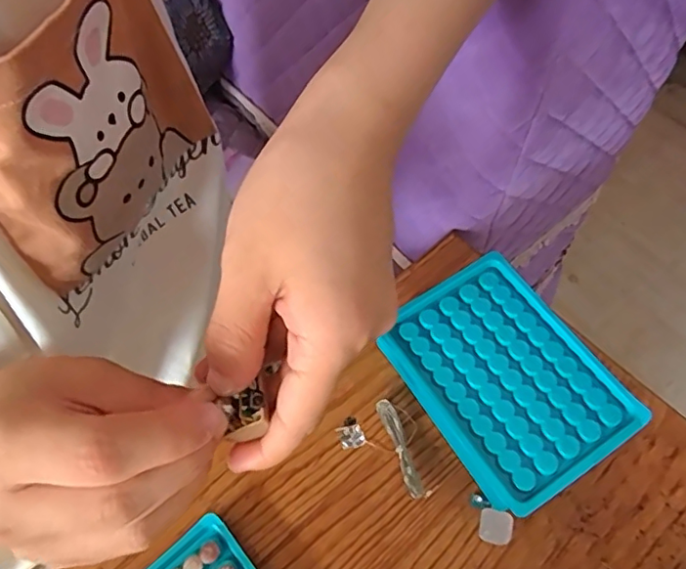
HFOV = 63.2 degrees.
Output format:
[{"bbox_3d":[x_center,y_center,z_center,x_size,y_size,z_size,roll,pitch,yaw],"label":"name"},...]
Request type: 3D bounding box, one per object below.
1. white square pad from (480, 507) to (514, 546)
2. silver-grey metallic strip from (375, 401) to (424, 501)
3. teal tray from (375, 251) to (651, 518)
[{"bbox_3d":[0.091,0.144,0.332,0.018,0.004,0.019,7,63,7],"label":"white square pad"},{"bbox_3d":[0.036,0.103,0.353,0.011,0.011,0.062,-19,62,-7],"label":"silver-grey metallic strip"},{"bbox_3d":[0.096,0.061,0.347,0.092,0.056,0.132,-31,64,-13],"label":"teal tray"}]

